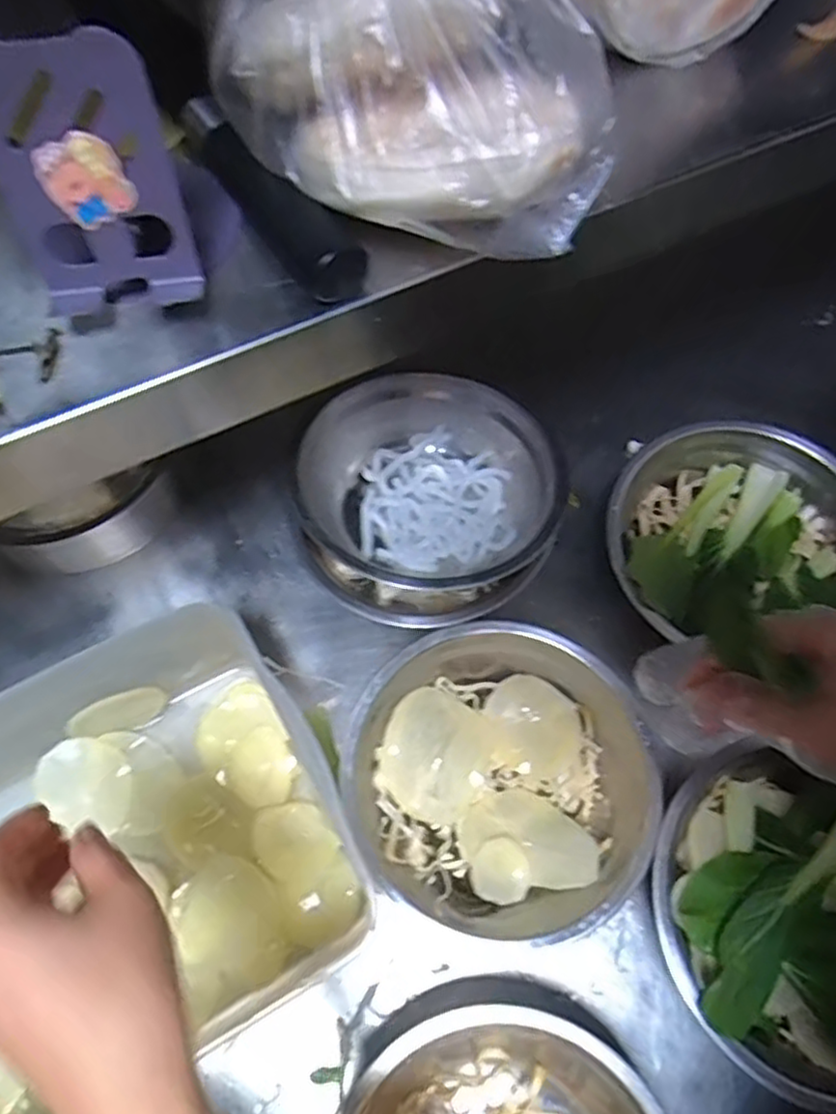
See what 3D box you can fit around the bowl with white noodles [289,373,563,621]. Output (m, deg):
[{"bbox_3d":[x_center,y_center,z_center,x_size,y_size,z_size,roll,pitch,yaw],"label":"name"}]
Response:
[{"bbox_3d":[0.009,-0.038,0.522,0.179,0.103,0.187,0,67,0],"label":"bowl with white noodles"}]

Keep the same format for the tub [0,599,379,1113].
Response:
[{"bbox_3d":[-0.202,0.192,0.415,0.315,0.122,0.222,-28,70,-11],"label":"tub"}]

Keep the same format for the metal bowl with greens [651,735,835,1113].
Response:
[{"bbox_3d":[0.229,0.219,0.419,0.184,0.066,0.166,38,72,15],"label":"metal bowl with greens"}]

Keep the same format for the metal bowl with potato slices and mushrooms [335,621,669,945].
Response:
[{"bbox_3d":[0.053,0.143,0.460,0.192,0.059,0.180,0,67,0],"label":"metal bowl with potato slices and mushrooms"}]

